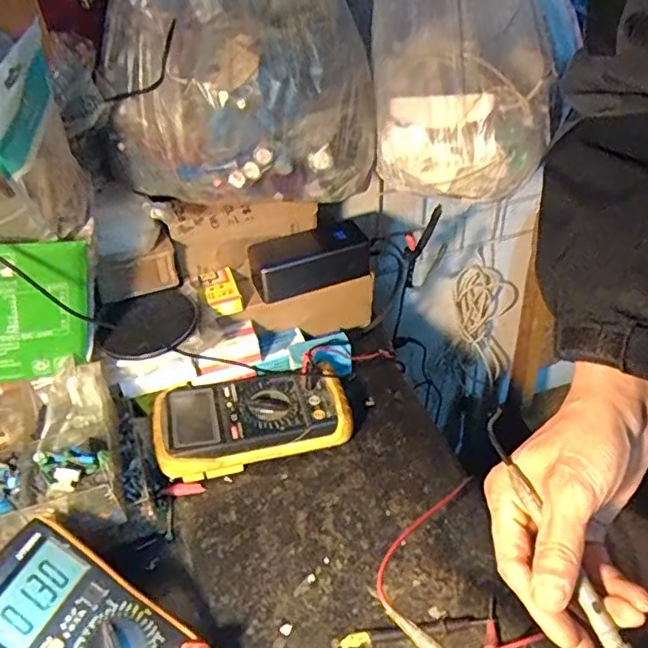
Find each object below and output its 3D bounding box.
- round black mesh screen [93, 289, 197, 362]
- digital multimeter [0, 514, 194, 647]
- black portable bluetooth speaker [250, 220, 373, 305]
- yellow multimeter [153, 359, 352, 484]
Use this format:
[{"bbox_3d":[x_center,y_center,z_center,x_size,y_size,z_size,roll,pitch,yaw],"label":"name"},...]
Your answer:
[{"bbox_3d":[-0.173,0.000,0.583,0.095,0.014,0.087,-3,42,2],"label":"round black mesh screen"},{"bbox_3d":[-0.166,0.218,0.411,0.160,0.040,0.085,42,50,-10],"label":"digital multimeter"},{"bbox_3d":[-0.017,-0.072,0.661,0.127,0.052,0.057,-18,43,-14],"label":"black portable bluetooth speaker"},{"bbox_3d":[-0.072,0.094,0.597,0.187,0.050,0.101,-12,42,-7],"label":"yellow multimeter"}]

